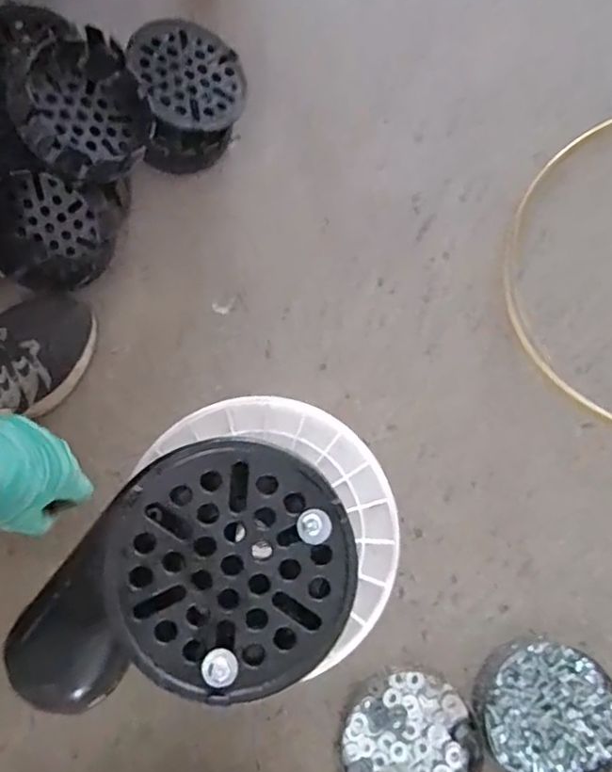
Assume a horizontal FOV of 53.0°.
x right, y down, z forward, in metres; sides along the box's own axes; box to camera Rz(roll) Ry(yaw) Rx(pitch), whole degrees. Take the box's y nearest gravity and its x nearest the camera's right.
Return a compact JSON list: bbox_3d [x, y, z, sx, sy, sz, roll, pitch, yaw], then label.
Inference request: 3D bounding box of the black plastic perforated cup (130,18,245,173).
[{"bbox_3d":[-0.142,-0.330,0.704,0.132,0.060,0.160,-1,82,-24],"label":"black plastic perforated cup"}]

